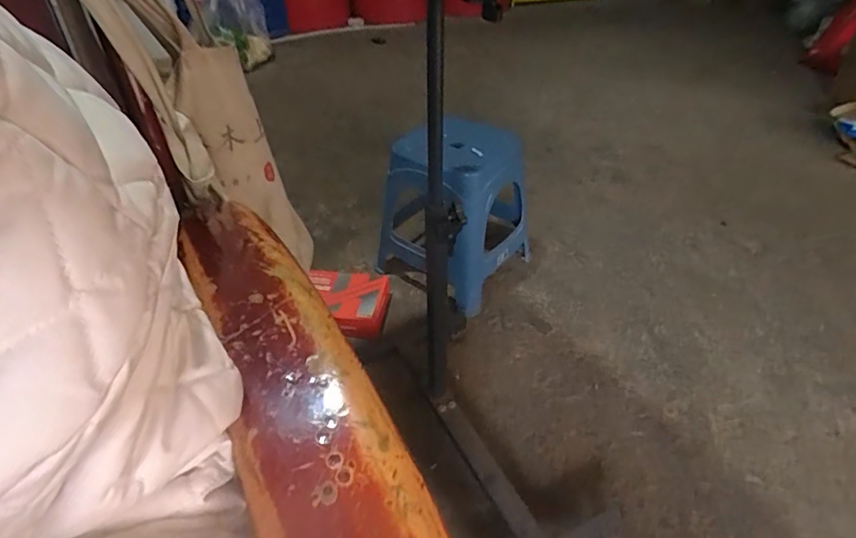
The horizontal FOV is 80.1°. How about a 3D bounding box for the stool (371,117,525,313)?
[{"bbox_3d":[0.060,-0.155,1.204,0.287,0.385,0.269,23,44,27],"label":"stool"}]

